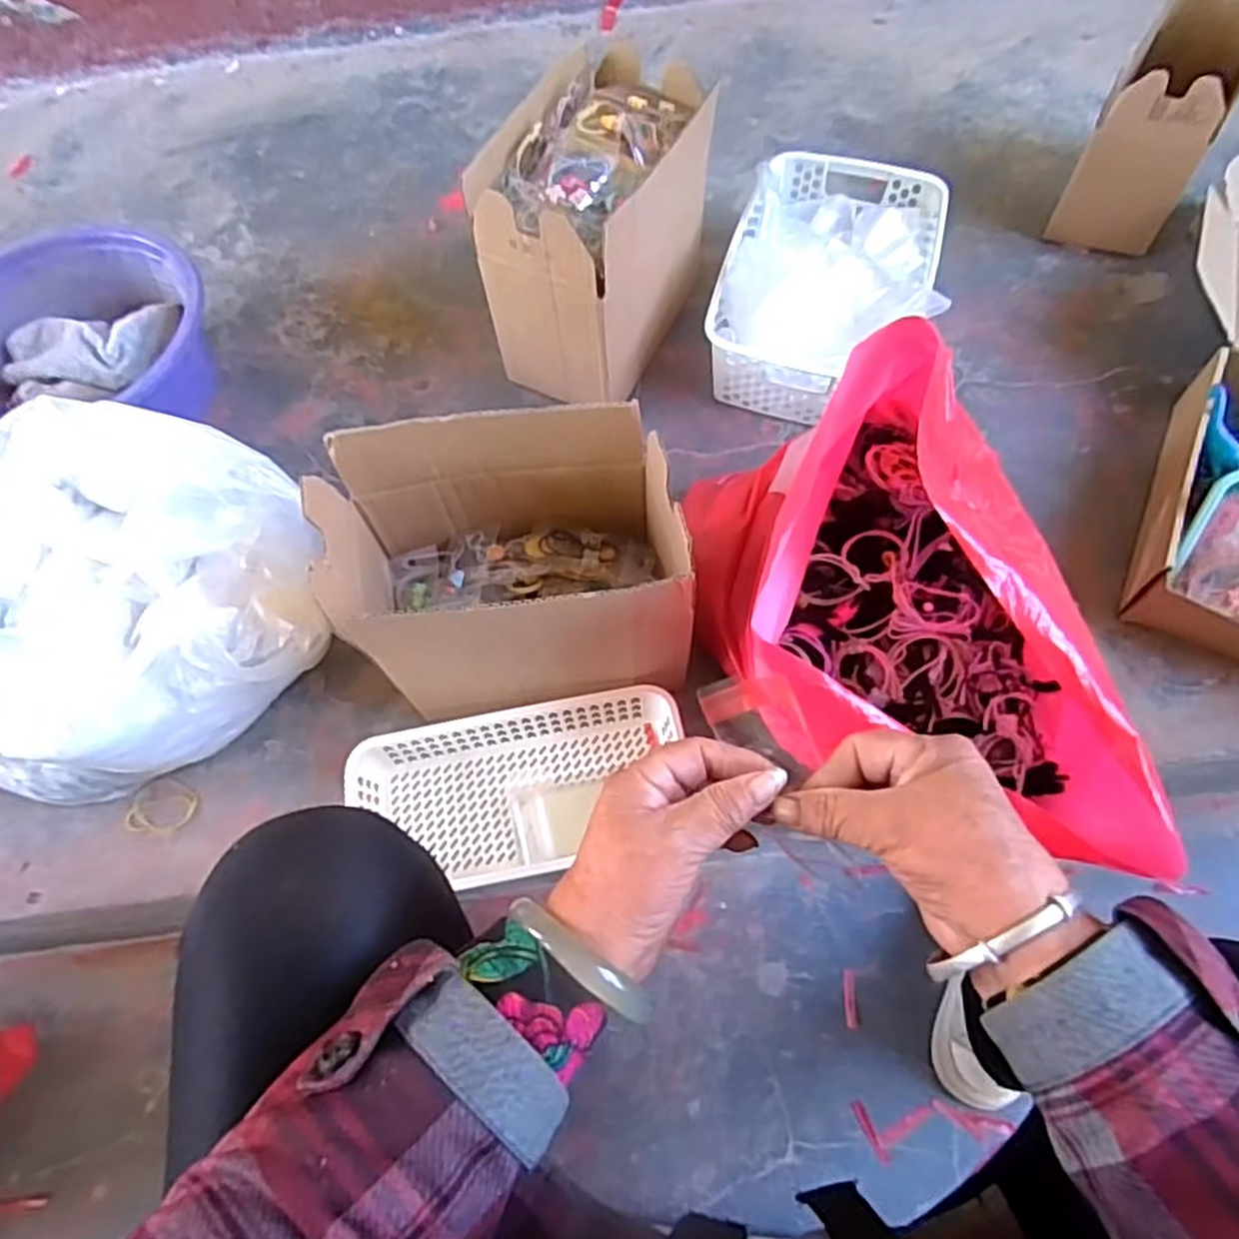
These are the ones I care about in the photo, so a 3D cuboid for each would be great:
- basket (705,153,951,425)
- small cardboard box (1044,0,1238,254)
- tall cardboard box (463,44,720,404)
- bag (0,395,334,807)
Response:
[{"bbox_3d":[0.216,-0.351,0.791,0.203,0.095,0.299,16,66,10],"label":"basket"},{"bbox_3d":[0.579,-0.535,0.846,0.107,0.178,0.231,26,69,14],"label":"small cardboard box"},{"bbox_3d":[-0.018,-0.369,0.769,0.147,0.225,0.246,23,68,13],"label":"tall cardboard box"},{"bbox_3d":[-0.399,-0.010,0.636,0.288,0.198,0.246,-27,66,-10],"label":"bag"}]

